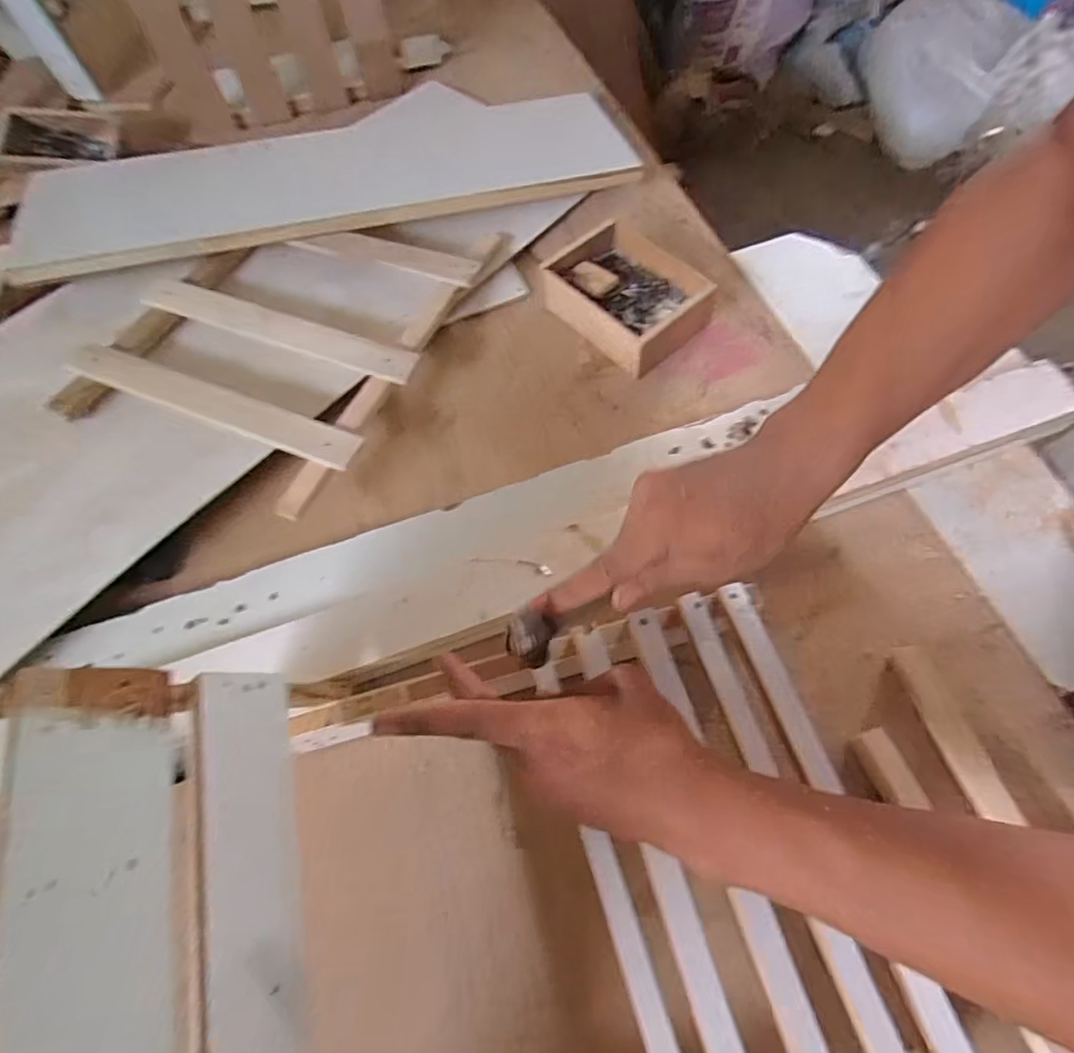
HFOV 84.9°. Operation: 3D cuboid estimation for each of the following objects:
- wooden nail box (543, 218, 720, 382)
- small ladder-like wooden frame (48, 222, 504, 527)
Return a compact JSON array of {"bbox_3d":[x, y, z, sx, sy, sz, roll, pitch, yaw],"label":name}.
[{"bbox_3d":[0.093,-0.234,0.587,0.116,0.050,0.149,-36,65,-13],"label":"wooden nail box"},{"bbox_3d":[-0.237,-0.206,0.583,0.283,0.036,0.370,21,66,15],"label":"small ladder-like wooden frame"}]

